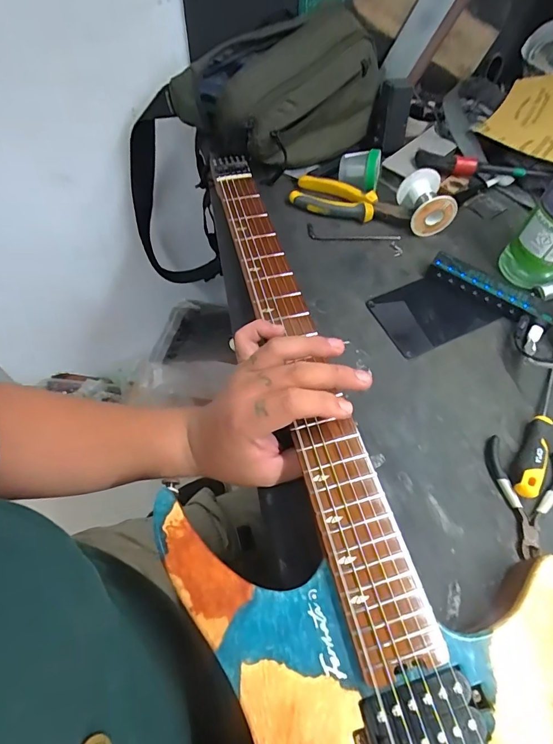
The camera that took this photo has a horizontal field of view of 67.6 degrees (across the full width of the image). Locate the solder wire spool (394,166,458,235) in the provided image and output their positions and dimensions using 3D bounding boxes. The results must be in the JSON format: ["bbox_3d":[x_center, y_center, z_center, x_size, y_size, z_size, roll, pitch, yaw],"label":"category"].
[{"bbox_3d":[0.182,-0.209,0.504,0.063,0.053,0.063,1,59,-1],"label":"solder wire spool"}]

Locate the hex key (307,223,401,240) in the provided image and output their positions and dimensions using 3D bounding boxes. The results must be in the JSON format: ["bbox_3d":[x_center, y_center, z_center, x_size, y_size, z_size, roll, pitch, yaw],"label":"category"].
[{"bbox_3d":[0.093,-0.164,0.500,0.111,0.004,0.020,8,59,3],"label":"hex key"}]

